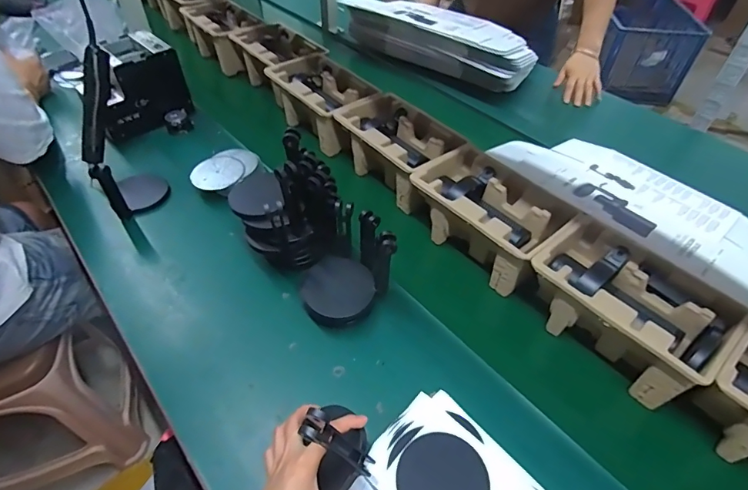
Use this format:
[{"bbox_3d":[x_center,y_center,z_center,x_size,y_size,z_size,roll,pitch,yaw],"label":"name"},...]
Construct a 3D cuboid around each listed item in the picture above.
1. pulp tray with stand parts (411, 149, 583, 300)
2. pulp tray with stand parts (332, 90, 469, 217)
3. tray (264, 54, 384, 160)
[{"bbox_3d":[0.174,-0.047,0.689,0.145,0.098,0.225,-32,58,-29],"label":"pulp tray with stand parts"},{"bbox_3d":[0.047,-0.174,0.805,0.146,0.096,0.239,-27,55,-26],"label":"pulp tray with stand parts"},{"bbox_3d":[-0.108,-0.300,0.915,0.147,0.099,0.238,-29,56,-27],"label":"tray"}]

